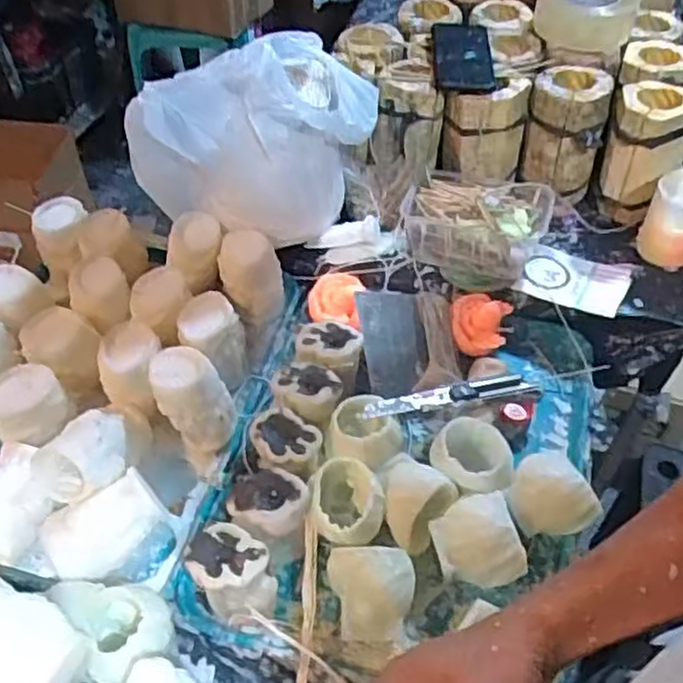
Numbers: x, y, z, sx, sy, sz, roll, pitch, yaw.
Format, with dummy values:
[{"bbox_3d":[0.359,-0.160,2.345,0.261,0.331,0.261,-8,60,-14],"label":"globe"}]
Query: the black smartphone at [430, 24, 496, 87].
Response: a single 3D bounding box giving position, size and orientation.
[{"bbox_3d":[0.152,-0.368,0.885,0.073,0.014,0.158,2,50,3],"label":"black smartphone"}]

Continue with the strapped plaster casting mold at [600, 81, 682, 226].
[{"bbox_3d":[0.386,-0.238,0.895,0.095,0.160,0.109,15,48,20],"label":"strapped plaster casting mold"}]

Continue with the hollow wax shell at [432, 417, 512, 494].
[{"bbox_3d":[0.126,0.118,0.686,0.079,0.053,0.077,11,51,10],"label":"hollow wax shell"}]

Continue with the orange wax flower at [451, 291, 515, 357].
[{"bbox_3d":[0.158,-0.021,0.802,0.063,0.033,0.061,9,50,8],"label":"orange wax flower"}]

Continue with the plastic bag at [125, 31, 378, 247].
[{"bbox_3d":[-0.089,-0.220,0.786,0.248,0.197,0.142,-27,54,-20],"label":"plastic bag"}]

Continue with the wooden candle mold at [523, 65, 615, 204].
[{"bbox_3d":[0.286,-0.271,0.904,0.092,0.129,0.094,13,51,12],"label":"wooden candle mold"}]

